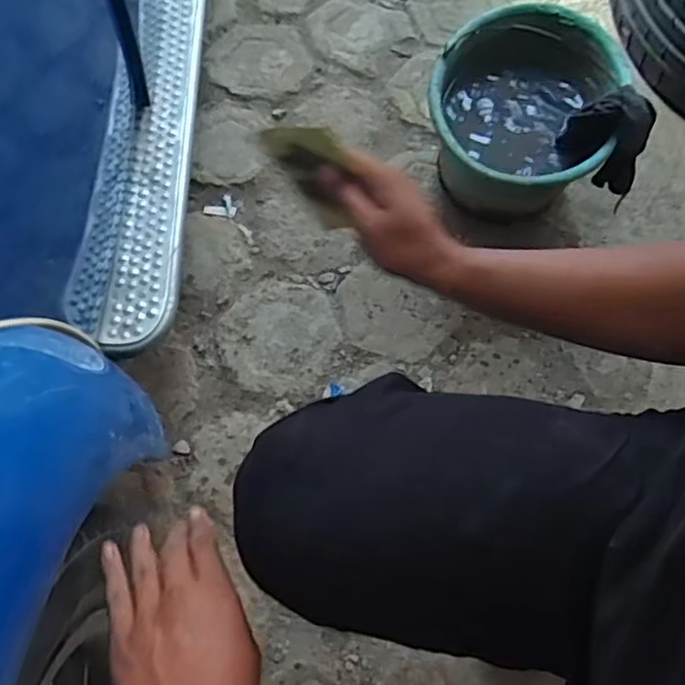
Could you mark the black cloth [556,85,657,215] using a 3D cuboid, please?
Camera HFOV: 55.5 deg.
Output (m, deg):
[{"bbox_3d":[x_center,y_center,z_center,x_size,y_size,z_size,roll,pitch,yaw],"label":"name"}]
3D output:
[{"bbox_3d":[0.371,-0.285,0.913,0.119,0.115,0.084,16,70,5],"label":"black cloth"}]

